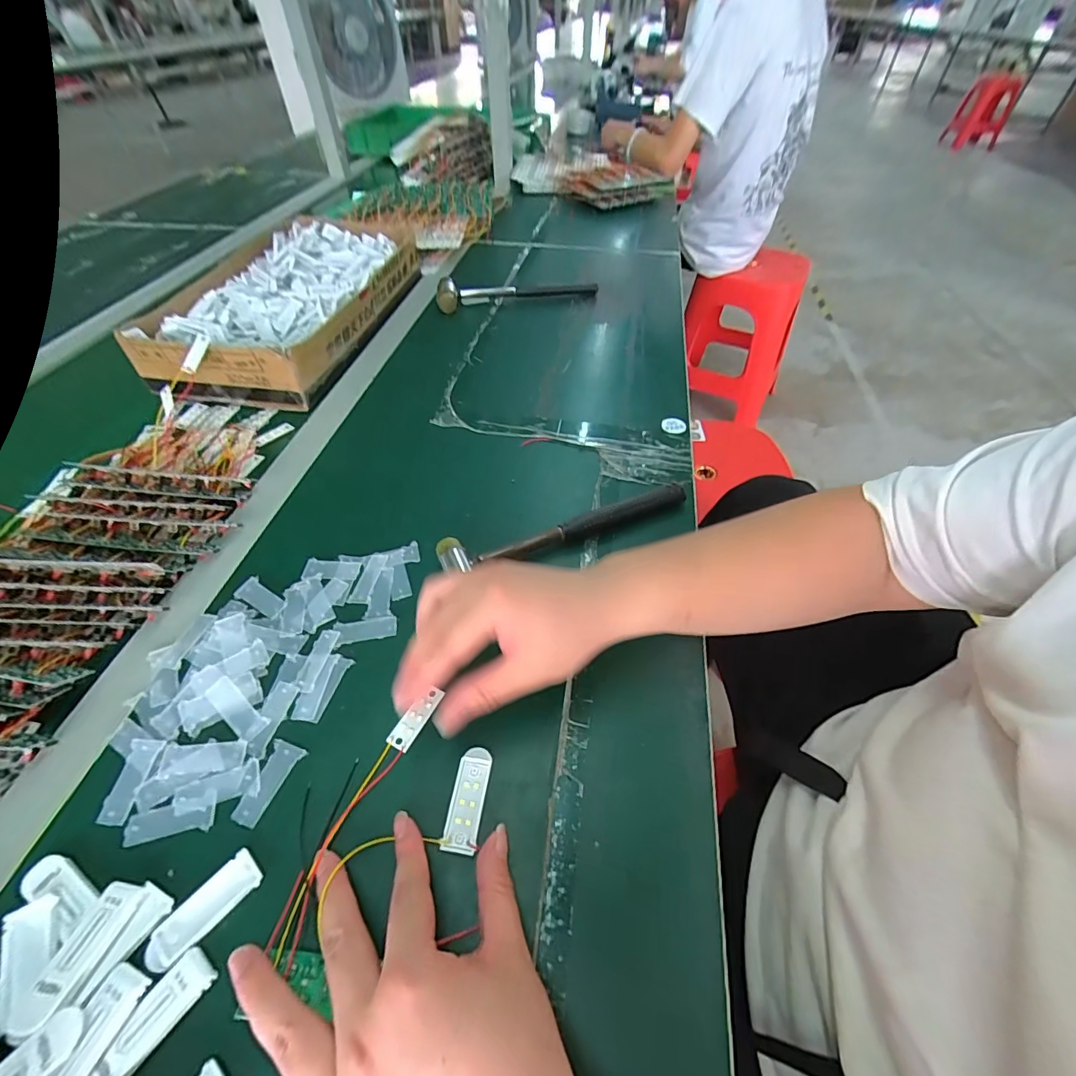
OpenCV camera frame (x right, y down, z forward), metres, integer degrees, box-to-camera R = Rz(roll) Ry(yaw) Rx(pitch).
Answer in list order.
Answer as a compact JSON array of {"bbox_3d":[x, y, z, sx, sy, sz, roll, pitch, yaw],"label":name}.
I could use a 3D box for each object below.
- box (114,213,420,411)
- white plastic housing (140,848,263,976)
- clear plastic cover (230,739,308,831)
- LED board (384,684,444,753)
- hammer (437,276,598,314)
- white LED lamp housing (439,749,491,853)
[{"bbox_3d":[-0.346,-0.341,0.660,0.250,0.075,0.444,10,51,8],"label":"box"},{"bbox_3d":[-0.181,0.202,0.252,0.021,0.005,0.056,35,58,26],"label":"white plastic housing"},{"bbox_3d":[-0.171,0.154,0.292,0.022,0.004,0.048,15,52,12],"label":"clear plastic cover"},{"bbox_3d":[-0.084,0.125,0.319,0.017,0.004,0.043,28,59,21],"label":"LED board"},{"bbox_3d":[-0.032,-0.390,0.730,0.253,0.035,0.069,-12,51,-10],"label":"hammer"},{"bbox_3d":[-0.043,0.161,0.287,0.021,0.004,0.057,7,50,5],"label":"white LED lamp housing"}]

